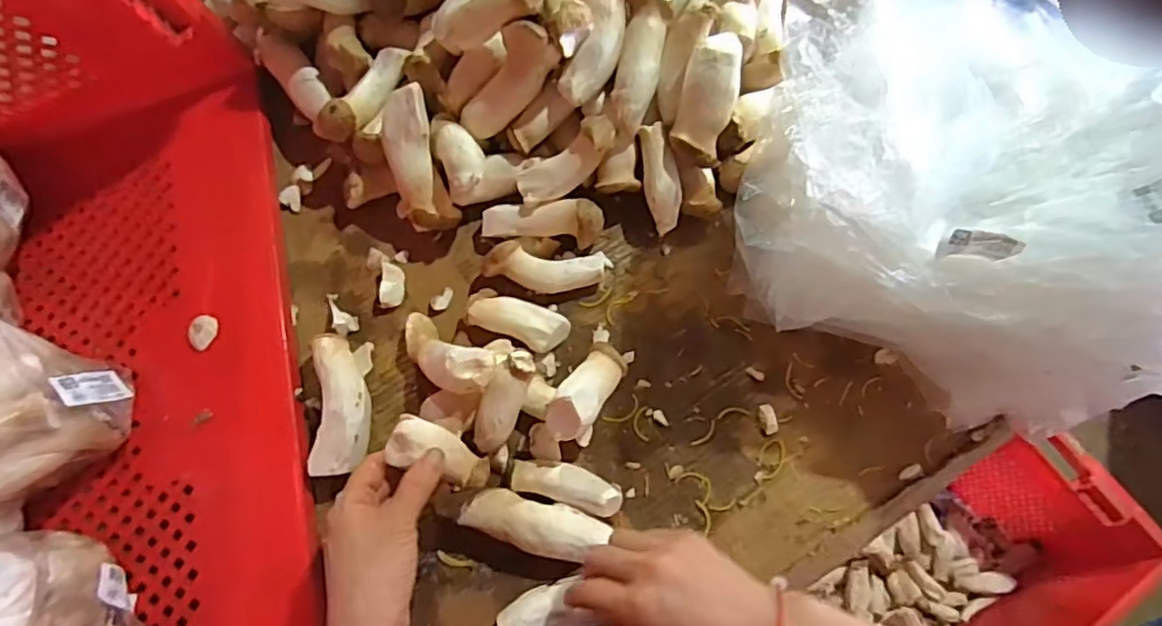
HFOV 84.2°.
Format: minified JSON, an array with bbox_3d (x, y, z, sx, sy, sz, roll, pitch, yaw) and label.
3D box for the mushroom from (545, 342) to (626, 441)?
[{"bbox_3d":[0.006,0.056,0.496,0.035,0.029,0.088,29,46,10],"label":"mushroom"}]

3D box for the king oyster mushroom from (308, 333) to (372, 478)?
[{"bbox_3d":[-0.192,0.072,0.515,0.039,0.031,0.112,-4,71,-1],"label":"king oyster mushroom"}]

